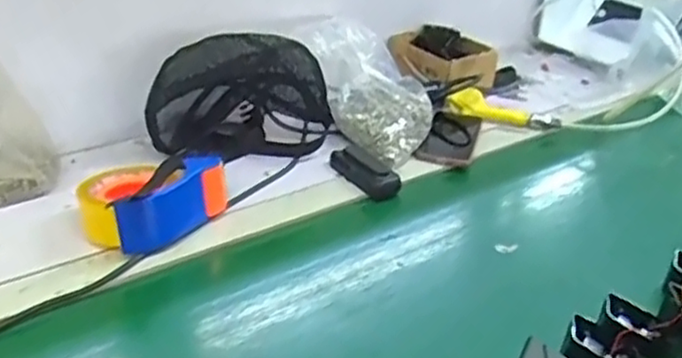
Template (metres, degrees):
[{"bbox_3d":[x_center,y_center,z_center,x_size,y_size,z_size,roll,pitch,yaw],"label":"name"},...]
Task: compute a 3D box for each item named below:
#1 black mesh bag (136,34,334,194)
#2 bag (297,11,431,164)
[{"bbox_3d":[-0.130,-0.116,0.952,0.151,0.150,0.241,23,33,30],"label":"black mesh bag"},{"bbox_3d":[0.057,-0.137,1.019,0.167,0.146,0.163,20,31,26],"label":"bag"}]

